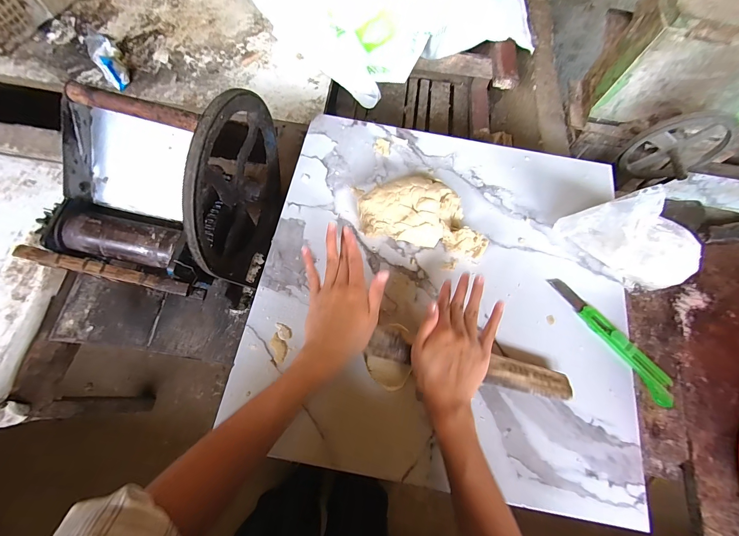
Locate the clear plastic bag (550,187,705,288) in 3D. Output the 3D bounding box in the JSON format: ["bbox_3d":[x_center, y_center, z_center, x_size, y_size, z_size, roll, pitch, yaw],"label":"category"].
[{"bbox_3d":[0.346,-0.042,0.414,0.167,0.122,0.064,33,72,6],"label":"clear plastic bag"}]

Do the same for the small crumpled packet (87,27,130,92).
[{"bbox_3d":[-0.618,-0.495,0.766,0.062,0.063,0.141,-38,77,-14],"label":"small crumpled packet"}]

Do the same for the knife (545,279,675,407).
[{"bbox_3d":[0.314,0.090,0.423,0.032,0.019,0.193,-35,78,-15],"label":"knife"}]

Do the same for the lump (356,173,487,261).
[{"bbox_3d":[0.074,-0.073,0.446,0.169,0.059,0.084,12,71,-1],"label":"lump"}]

